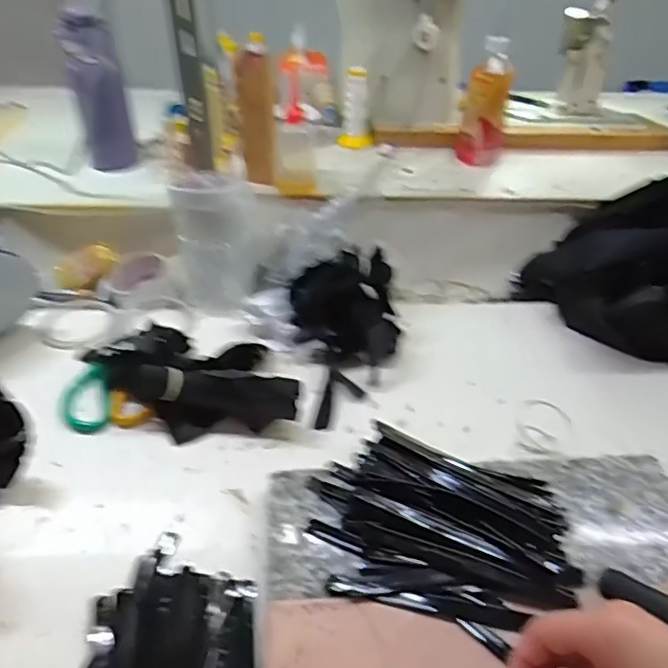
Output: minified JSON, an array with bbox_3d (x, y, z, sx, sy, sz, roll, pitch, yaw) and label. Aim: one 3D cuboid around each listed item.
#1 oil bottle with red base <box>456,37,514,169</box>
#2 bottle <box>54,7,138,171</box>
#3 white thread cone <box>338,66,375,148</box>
[{"bbox_3d":[0.238,-0.355,0.892,0.074,0.176,0.091,11,41,11],"label":"oil bottle with red base"},{"bbox_3d":[-0.351,-0.362,0.865,0.076,0.211,0.084,-13,42,-16],"label":"bottle"},{"bbox_3d":[0.039,-0.387,0.966,0.057,0.108,0.060,3,40,2],"label":"white thread cone"}]

